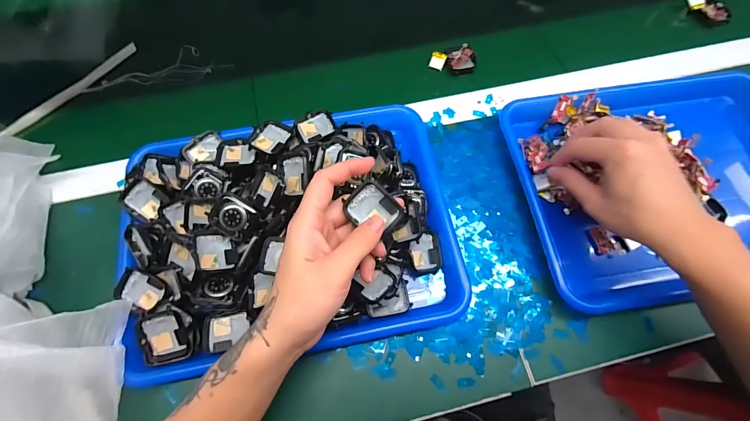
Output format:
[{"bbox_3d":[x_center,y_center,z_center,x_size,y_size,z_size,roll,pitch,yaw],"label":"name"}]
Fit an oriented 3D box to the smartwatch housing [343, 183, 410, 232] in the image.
[{"bbox_3d":[0.000,-0.001,0.288,0.037,0.011,0.045,-41,93,7],"label":"smartwatch housing"}]

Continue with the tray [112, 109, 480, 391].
[{"bbox_3d":[-0.085,0.013,0.349,0.328,0.065,0.247,-11,69,-4],"label":"tray"}]

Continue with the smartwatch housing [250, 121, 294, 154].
[{"bbox_3d":[-0.110,-0.078,0.371,0.035,0.015,0.042,28,72,11],"label":"smartwatch housing"}]

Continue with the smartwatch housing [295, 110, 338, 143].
[{"bbox_3d":[-0.068,-0.096,0.391,0.043,0.009,0.034,-21,70,-7],"label":"smartwatch housing"}]

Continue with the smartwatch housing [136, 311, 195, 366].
[{"bbox_3d":[-0.188,0.114,0.310,0.039,0.014,0.047,-13,97,-11],"label":"smartwatch housing"}]

